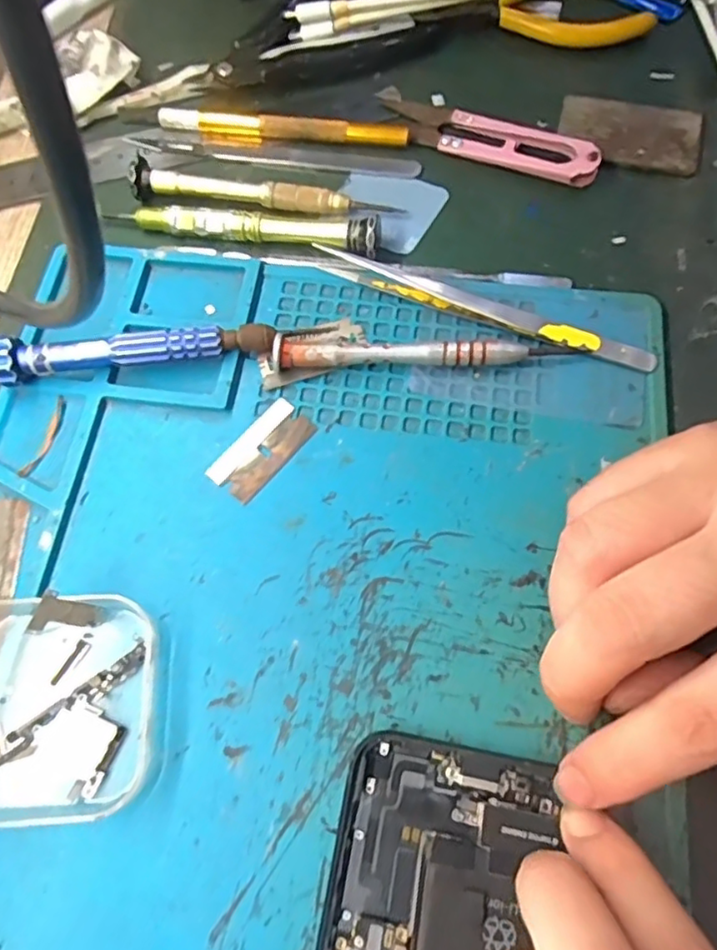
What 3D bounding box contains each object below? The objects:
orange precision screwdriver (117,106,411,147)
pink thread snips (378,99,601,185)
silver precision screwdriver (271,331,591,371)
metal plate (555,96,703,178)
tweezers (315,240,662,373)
[{"bbox_3d":[-0.045,-0.159,0.281,0.134,0.007,0.010,8,69,5],"label":"orange precision screwdriver"},{"bbox_3d":[0.056,-0.149,0.272,0.101,0.011,0.022,25,71,11],"label":"pink thread snips"},{"bbox_3d":[0.025,-0.046,0.232,0.113,0.010,0.010,-2,69,1],"label":"silver precision screwdriver"},{"bbox_3d":[0.119,-0.151,0.272,0.060,0.004,0.035,18,70,8],"label":"metal plate"},{"bbox_3d":[0.047,-0.067,0.240,0.135,0.008,0.013,24,71,10],"label":"tweezers"}]

